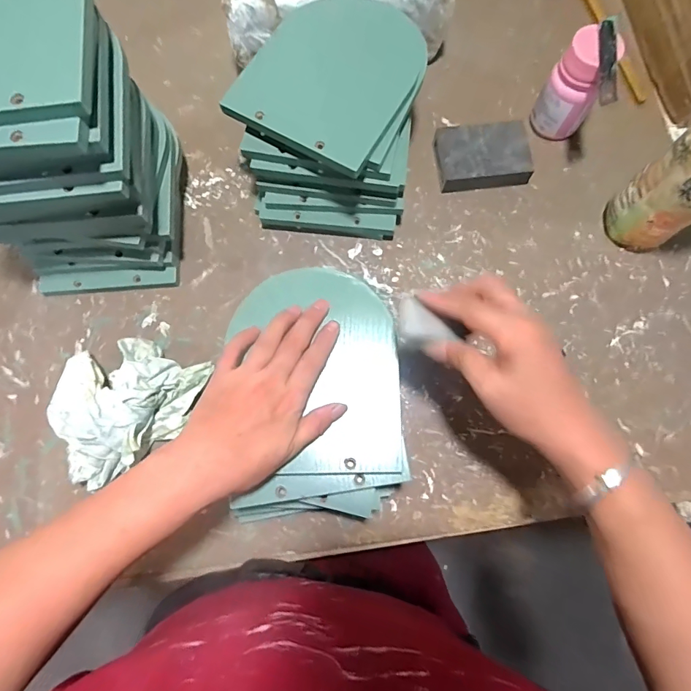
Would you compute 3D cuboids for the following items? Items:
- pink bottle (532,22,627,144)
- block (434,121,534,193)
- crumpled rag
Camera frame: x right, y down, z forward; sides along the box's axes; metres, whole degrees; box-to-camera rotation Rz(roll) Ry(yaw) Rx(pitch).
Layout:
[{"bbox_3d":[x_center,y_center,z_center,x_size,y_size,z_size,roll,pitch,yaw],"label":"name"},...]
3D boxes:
[{"bbox_3d":[0.244,-0.274,0.457,0.053,0.101,0.049,0,77,1],"label":"pink bottle"},{"bbox_3d":[0.155,-0.212,0.480,0.098,0.029,0.073,-8,77,-1],"label":"block"},{"bbox_3d":[-0.215,0.049,0.408,0.154,0.051,0.136,-42,80,-9],"label":"crumpled rag"}]

